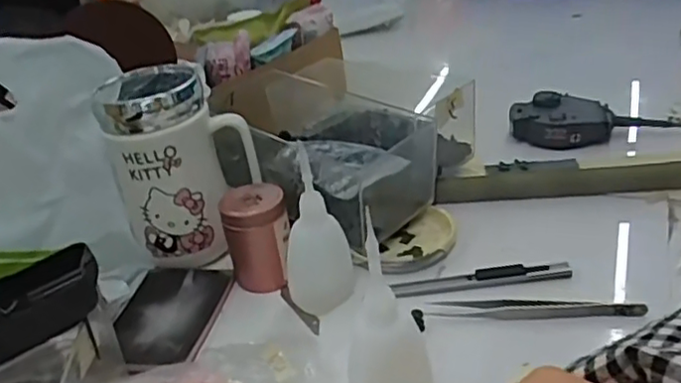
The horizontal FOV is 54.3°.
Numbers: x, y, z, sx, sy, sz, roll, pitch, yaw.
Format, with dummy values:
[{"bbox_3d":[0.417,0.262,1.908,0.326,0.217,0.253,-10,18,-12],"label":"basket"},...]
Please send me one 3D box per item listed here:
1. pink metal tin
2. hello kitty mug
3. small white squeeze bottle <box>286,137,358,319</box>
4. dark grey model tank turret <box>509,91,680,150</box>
[{"bbox_3d":[-0.058,0.031,0.464,0.043,0.063,0.040,-6,30,3],"label":"pink metal tin"},{"bbox_3d":[-0.114,-0.018,0.490,0.101,0.135,0.078,-14,30,-11],"label":"hello kitty mug"},{"bbox_3d":[-0.016,0.025,0.422,0.034,0.109,0.036,13,36,32],"label":"small white squeeze bottle"},{"bbox_3d":[0.248,-0.063,0.588,0.186,0.033,0.047,3,30,19],"label":"dark grey model tank turret"}]

